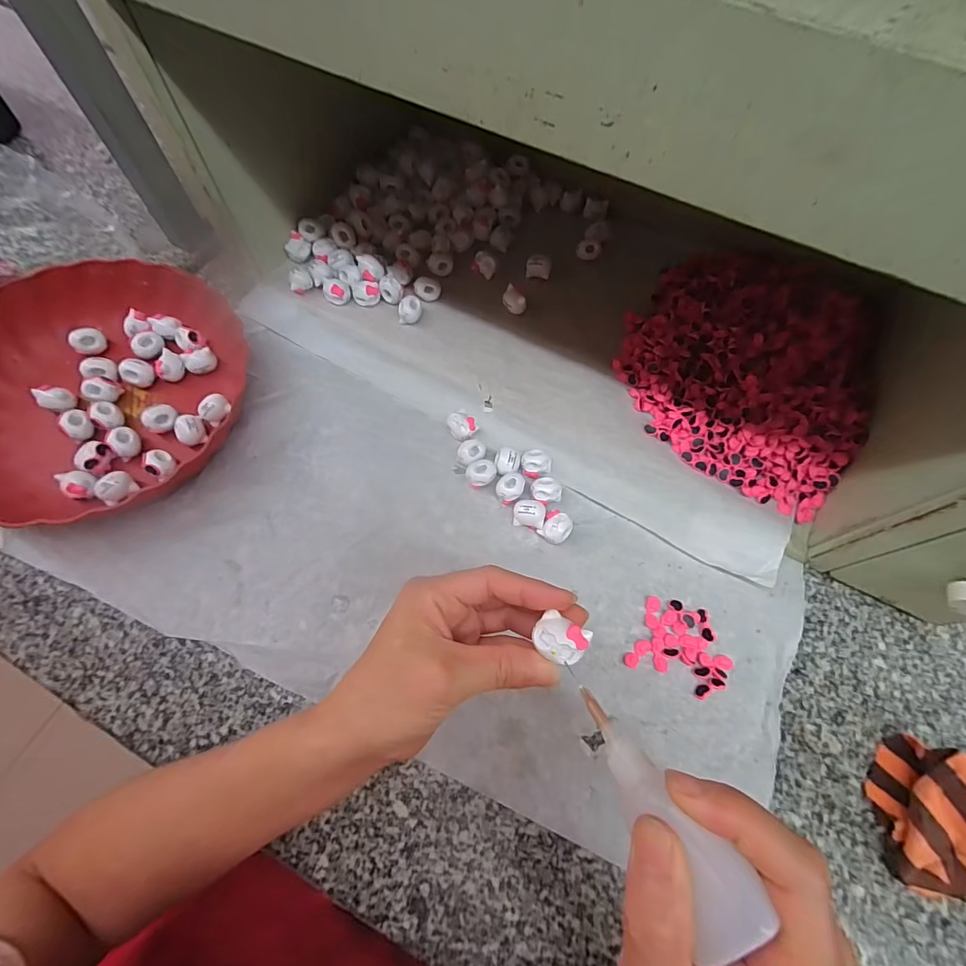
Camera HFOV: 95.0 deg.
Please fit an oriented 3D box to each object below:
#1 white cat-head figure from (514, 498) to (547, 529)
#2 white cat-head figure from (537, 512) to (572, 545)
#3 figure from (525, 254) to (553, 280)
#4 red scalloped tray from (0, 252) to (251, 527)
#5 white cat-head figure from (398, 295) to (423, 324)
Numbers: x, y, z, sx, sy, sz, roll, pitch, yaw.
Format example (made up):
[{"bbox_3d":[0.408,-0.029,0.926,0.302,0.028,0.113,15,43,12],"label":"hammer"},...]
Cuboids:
[{"bbox_3d":[0.038,0.027,0.362,0.025,0.020,0.019,13,67,3],"label":"white cat-head figure"},{"bbox_3d":[0.060,0.037,0.357,0.022,0.017,0.025,40,70,14],"label":"white cat-head figure"},{"bbox_3d":[0.057,-0.221,0.452,0.025,0.019,0.014,14,67,3],"label":"figure"},{"bbox_3d":[-0.331,-0.080,0.375,0.225,0.061,0.240,2,66,-2],"label":"red scalloped tray"},{"bbox_3d":[-0.069,-0.164,0.421,0.022,0.023,0.020,1,66,-2],"label":"white cat-head figure"}]

